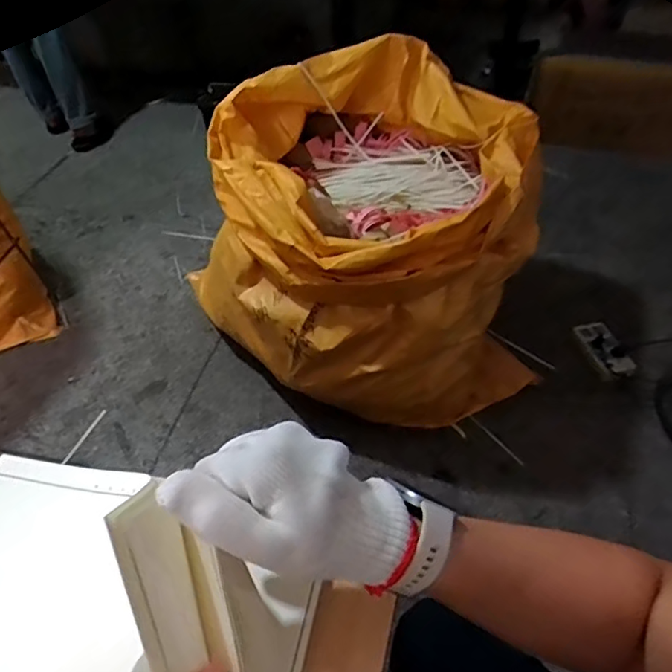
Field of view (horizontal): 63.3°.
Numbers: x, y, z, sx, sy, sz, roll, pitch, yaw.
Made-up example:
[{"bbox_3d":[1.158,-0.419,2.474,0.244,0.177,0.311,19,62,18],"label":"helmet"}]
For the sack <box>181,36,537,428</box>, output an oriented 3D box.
[{"bbox_3d":[0.101,-0.210,1.269,0.725,0.642,0.600,-21,50,-17],"label":"sack"}]

